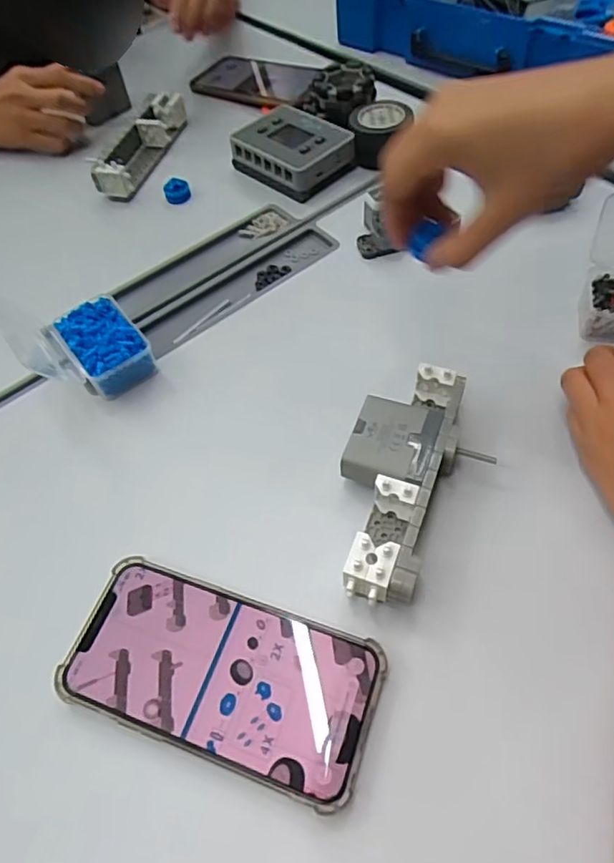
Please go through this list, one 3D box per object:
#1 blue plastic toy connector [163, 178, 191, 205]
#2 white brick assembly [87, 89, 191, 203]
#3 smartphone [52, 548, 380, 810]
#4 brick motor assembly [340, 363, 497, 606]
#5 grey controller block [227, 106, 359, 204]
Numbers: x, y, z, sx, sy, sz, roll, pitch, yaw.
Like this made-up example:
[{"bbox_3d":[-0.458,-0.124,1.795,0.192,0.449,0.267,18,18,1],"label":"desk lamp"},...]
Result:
[{"bbox_3d":[-0.125,-0.232,0.551,0.024,0.016,0.019,-18,57,-7],"label":"blue plastic toy connector"},{"bbox_3d":[-0.169,-0.297,0.586,0.040,0.033,0.155,9,58,11],"label":"white brick assembly"},{"bbox_3d":[-0.045,0.128,0.305,0.158,0.013,0.079,15,59,14],"label":"smartphone"},{"bbox_3d":[0.058,0.028,0.347,0.070,0.035,0.153,16,59,15],"label":"brick motor assembly"},{"bbox_3d":[-0.014,-0.270,0.548,0.100,0.033,0.079,38,67,26],"label":"grey controller block"}]

